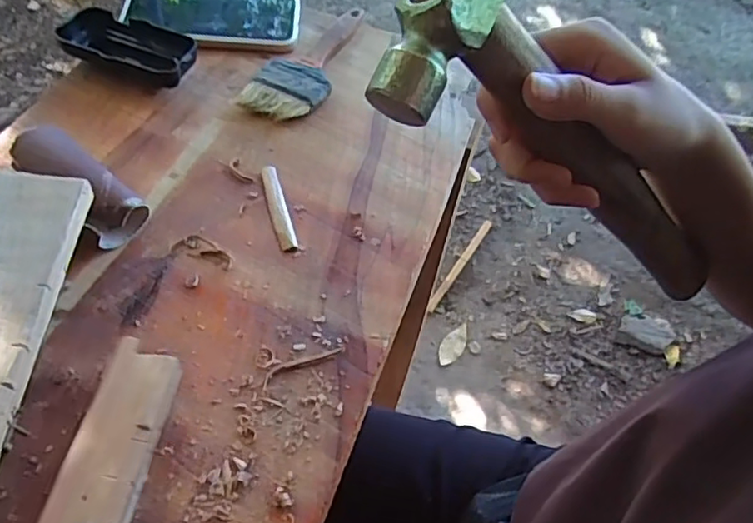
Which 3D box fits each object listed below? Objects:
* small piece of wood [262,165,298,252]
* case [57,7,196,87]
[{"bbox_3d":[-0.071,-0.039,0.441,0.013,0.005,0.078,-12,57,-14],"label":"small piece of wood"},{"bbox_3d":[-0.205,-0.177,0.510,0.120,0.027,0.055,17,55,6],"label":"case"}]

